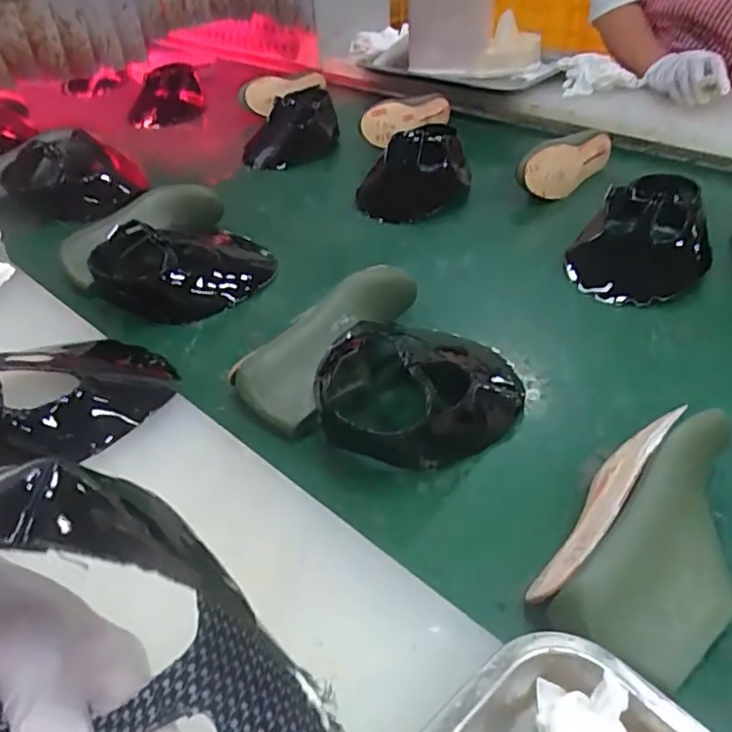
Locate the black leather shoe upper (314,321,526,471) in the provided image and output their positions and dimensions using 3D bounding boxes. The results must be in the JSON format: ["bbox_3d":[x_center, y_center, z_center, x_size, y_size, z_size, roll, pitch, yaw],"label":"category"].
[{"bbox_3d":[0.056,-0.001,0.528,0.151,0.086,0.177,14,41,22],"label":"black leather shoe upper"}]

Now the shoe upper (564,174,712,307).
[{"bbox_3d":[0.301,-0.138,0.673,0.134,0.081,0.162,16,42,24],"label":"shoe upper"}]

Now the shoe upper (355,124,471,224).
[{"bbox_3d":[0.067,-0.268,0.865,0.149,0.080,0.172,3,38,8],"label":"shoe upper"}]

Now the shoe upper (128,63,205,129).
[{"bbox_3d":[-0.425,-0.574,1.307,0.151,0.065,0.243,-13,39,-11],"label":"shoe upper"}]

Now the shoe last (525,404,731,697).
[{"bbox_3d":[0.188,0.106,0.393,0.094,0.068,0.184,24,46,31],"label":"shoe last"}]

